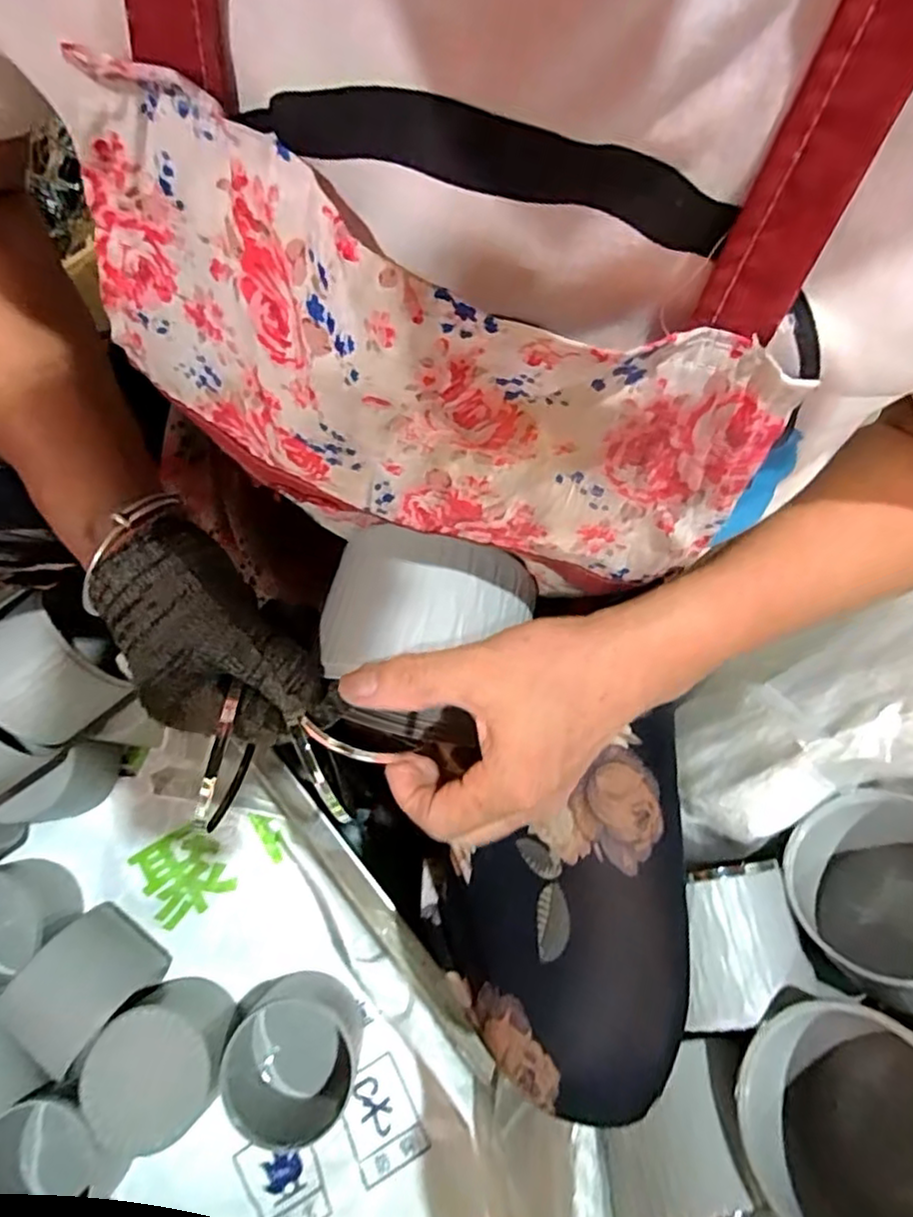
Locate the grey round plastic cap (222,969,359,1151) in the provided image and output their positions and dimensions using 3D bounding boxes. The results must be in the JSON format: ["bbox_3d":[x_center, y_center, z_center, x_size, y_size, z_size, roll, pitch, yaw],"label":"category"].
[{"bbox_3d":[-0.138,0.378,0.546,0.104,0.086,0.095,0,75,-1],"label":"grey round plastic cap"}]

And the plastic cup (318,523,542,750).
[{"bbox_3d":[-0.017,0.018,0.324,0.092,0.100,0.087,0,75,-1],"label":"plastic cup"}]

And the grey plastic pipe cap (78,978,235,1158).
[{"bbox_3d":[-0.247,0.383,0.548,0.111,0.082,0.104,-42,80,-11],"label":"grey plastic pipe cap"}]

